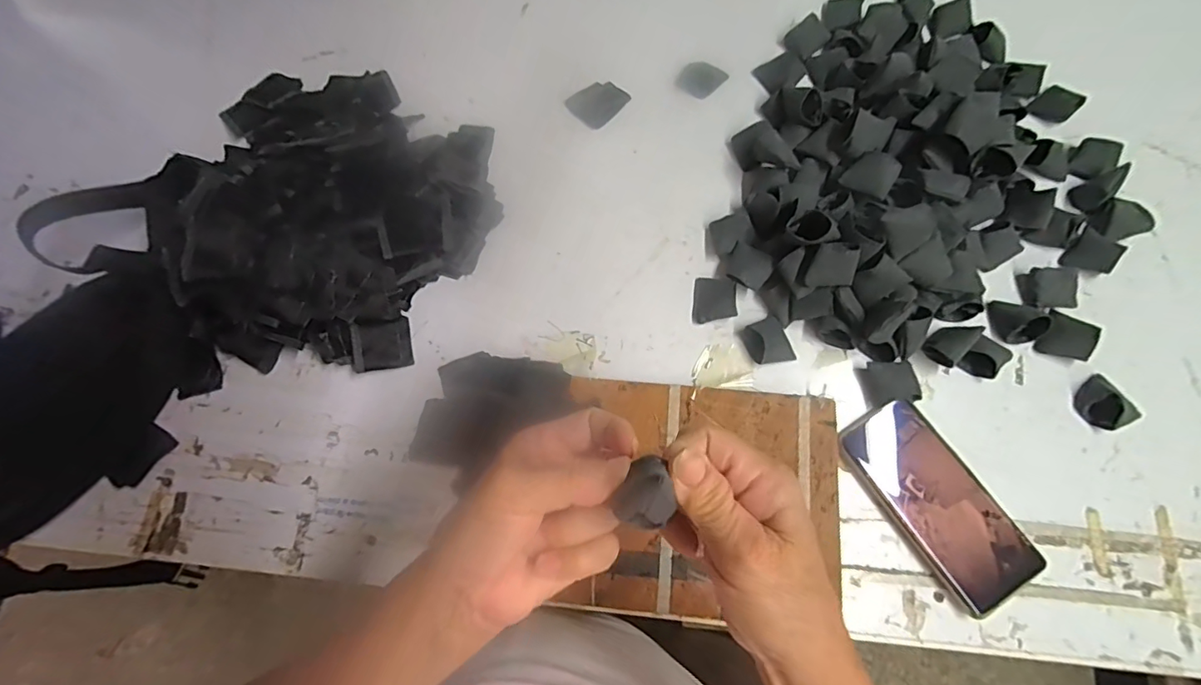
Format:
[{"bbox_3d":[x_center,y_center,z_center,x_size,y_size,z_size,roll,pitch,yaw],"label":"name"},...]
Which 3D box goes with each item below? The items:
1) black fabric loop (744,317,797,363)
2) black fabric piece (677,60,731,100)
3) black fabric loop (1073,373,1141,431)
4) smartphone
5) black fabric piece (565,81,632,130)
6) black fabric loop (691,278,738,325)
[{"bbox_3d":[0.149,-0.001,0.452,0.037,0.021,0.040,-12,73,-2],"label":"black fabric loop"},{"bbox_3d":[0.105,-0.277,0.540,0.043,0.004,0.048,41,74,17],"label":"black fabric piece"},{"bbox_3d":[0.421,0.051,0.424,0.039,0.023,0.041,0,73,2],"label":"black fabric loop"},{"bbox_3d":[0.268,0.125,0.408,0.075,0.010,0.160,-35,74,-3],"label":"smartphone"},{"bbox_3d":[-0.003,-0.251,0.537,0.054,0.004,0.047,-42,76,-10],"label":"black fabric piece"},{"bbox_3d":[0.104,-0.038,0.468,0.037,0.010,0.045,5,73,3],"label":"black fabric loop"}]

